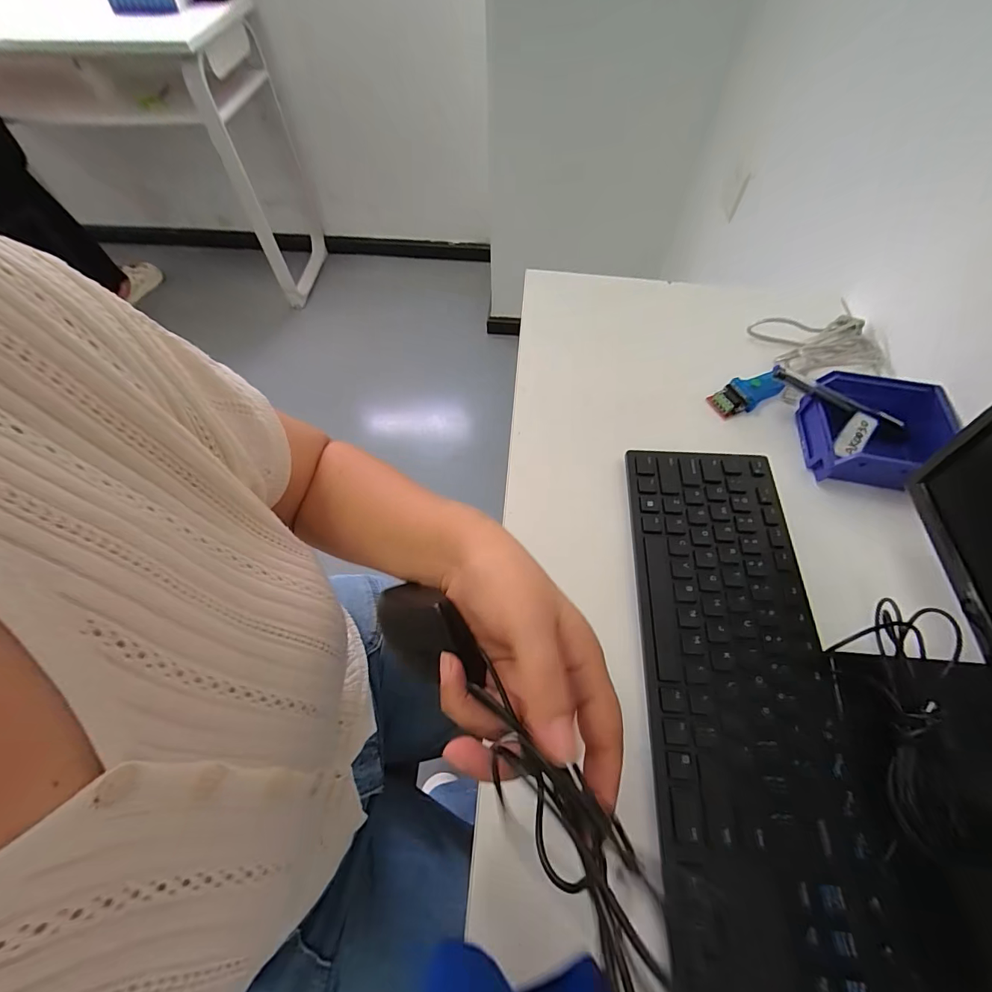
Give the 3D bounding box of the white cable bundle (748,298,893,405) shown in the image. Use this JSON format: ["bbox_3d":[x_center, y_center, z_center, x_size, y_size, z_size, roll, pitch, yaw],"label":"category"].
[{"bbox_3d":[0.357,-0.162,0.466,0.150,0.024,0.101,-16,59,-7],"label":"white cable bundle"}]

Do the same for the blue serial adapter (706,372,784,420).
[{"bbox_3d":[0.262,-0.108,0.443,0.077,0.018,0.032,-25,61,-13],"label":"blue serial adapter"}]

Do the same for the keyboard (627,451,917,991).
[{"bbox_3d":[0.166,0.152,0.285,0.123,0.020,0.428,3,58,4],"label":"keyboard"}]

